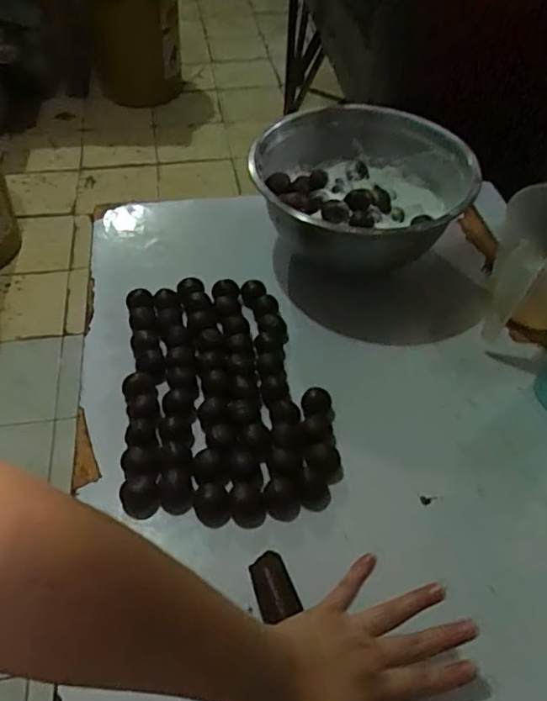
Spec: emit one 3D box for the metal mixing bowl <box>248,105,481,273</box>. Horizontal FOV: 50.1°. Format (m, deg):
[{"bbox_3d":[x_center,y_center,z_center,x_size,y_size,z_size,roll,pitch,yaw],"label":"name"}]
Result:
[{"bbox_3d":[0.131,-0.250,0.853,0.299,0.104,0.310,1,49,-1],"label":"metal mixing bowl"}]

